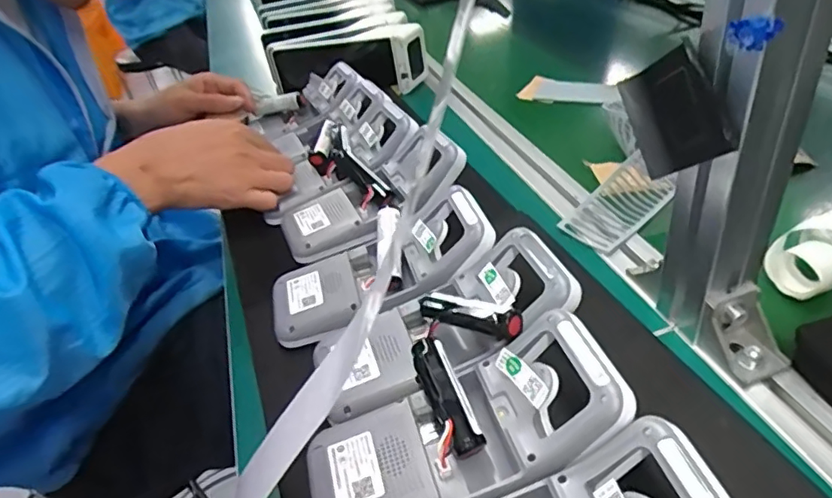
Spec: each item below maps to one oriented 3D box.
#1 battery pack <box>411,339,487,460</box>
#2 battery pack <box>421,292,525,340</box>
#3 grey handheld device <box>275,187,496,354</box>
[{"bbox_3d":[0.016,0.082,0.309,0.020,0.016,0.066,-19,65,-18],"label":"battery pack"},{"bbox_3d":[0.032,0.040,0.345,0.070,0.015,0.019,9,37,41],"label":"battery pack"},{"bbox_3d":[-0.027,0.014,0.417,0.167,0.029,0.083,-26,39,2],"label":"grey handheld device"}]

